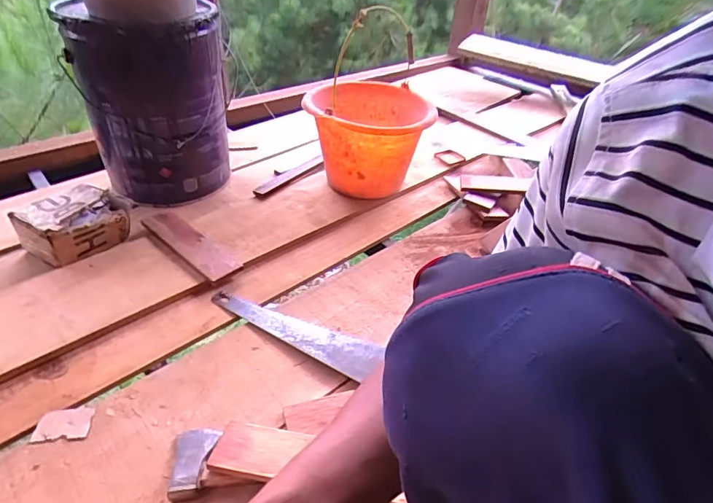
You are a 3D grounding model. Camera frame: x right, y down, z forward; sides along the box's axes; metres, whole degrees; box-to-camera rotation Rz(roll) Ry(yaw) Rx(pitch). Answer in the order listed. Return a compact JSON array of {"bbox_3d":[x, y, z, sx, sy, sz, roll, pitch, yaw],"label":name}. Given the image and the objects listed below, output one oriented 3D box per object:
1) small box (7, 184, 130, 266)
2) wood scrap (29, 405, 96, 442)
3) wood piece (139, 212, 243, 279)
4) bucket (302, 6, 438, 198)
[{"bbox_3d":[-0.523,-0.054,0.853,0.125,0.089,0.168,31,45,28],"label":"small box"},{"bbox_3d":[-0.385,0.226,0.602,0.065,0.004,0.046,-3,39,-9],"label":"wood scrap"},{"bbox_3d":[-0.321,-0.013,0.883,0.234,0.026,0.064,30,47,24],"label":"wood piece"},{"bbox_3d":[0.026,-0.249,1.088,0.262,0.237,0.297,13,39,9],"label":"bucket"}]

